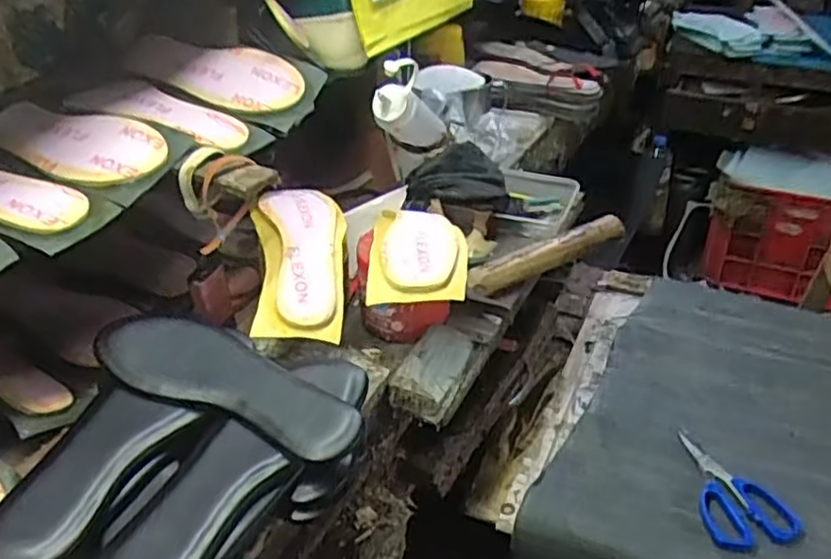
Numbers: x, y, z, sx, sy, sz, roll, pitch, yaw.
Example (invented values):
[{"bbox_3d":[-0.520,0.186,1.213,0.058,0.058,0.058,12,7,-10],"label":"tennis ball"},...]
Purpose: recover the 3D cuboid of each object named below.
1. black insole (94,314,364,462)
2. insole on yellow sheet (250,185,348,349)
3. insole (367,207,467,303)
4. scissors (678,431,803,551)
[{"bbox_3d":[-0.154,0.078,0.569,0.241,0.036,0.082,13,36,20],"label":"black insole"},{"bbox_3d":[-0.118,-0.028,0.702,0.092,0.027,0.210,-5,50,-6],"label":"insole on yellow sheet"},{"bbox_3d":[0.004,-0.031,0.706,0.096,0.023,0.158,0,34,2],"label":"insole"},{"bbox_3d":[0.336,0.220,0.745,0.095,0.017,0.152,-7,34,-7],"label":"scissors"}]

